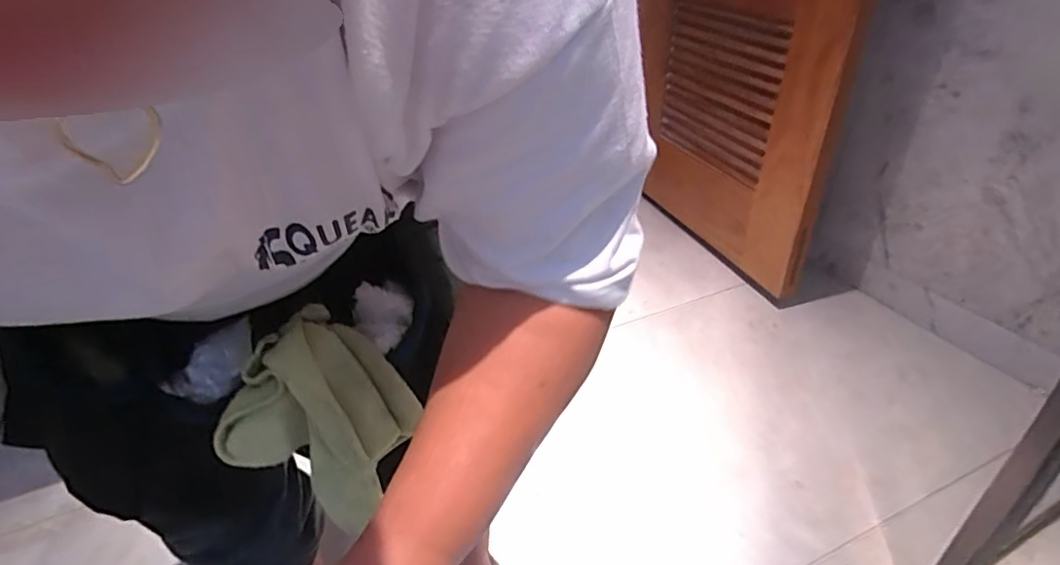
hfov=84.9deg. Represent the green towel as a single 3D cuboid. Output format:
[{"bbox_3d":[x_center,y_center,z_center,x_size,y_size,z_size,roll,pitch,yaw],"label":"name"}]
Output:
[{"bbox_3d":[-0.157,0.105,0.437,0.106,0.117,0.102,14,38,23],"label":"green towel"}]

